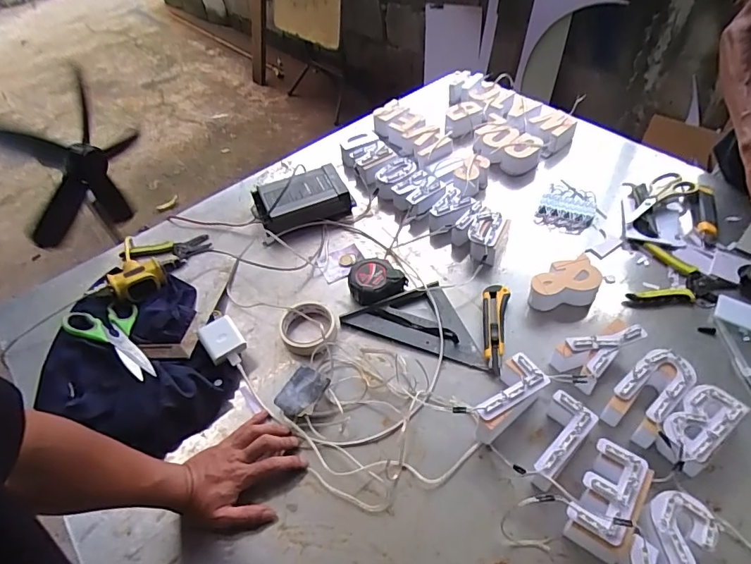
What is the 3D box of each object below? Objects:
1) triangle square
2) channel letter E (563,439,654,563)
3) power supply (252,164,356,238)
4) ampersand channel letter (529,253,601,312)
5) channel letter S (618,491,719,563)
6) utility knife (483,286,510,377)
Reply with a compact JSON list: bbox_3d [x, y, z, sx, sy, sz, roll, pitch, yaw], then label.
[{"bbox_3d":[0.073,0.054,0.747,0.222,0.016,0.109,16,53,18],"label":"triangle square"},{"bbox_3d":[0.267,0.250,0.539,0.066,0.053,0.117,28,58,25],"label":"channel letter E"},{"bbox_3d":[-0.145,-0.161,0.930,0.179,0.054,0.119,-20,51,-12],"label":"power supply"},{"bbox_3d":[0.297,0.002,0.743,0.109,0.047,0.071,-9,50,-3],"label":"ampersand channel letter"},{"bbox_3d":[0.311,0.288,0.505,0.063,0.049,0.117,33,61,30],"label":"channel letter S"},{"bbox_3d":[0.181,0.069,0.723,0.038,0.024,0.153,9,51,12],"label":"utility knife"}]

